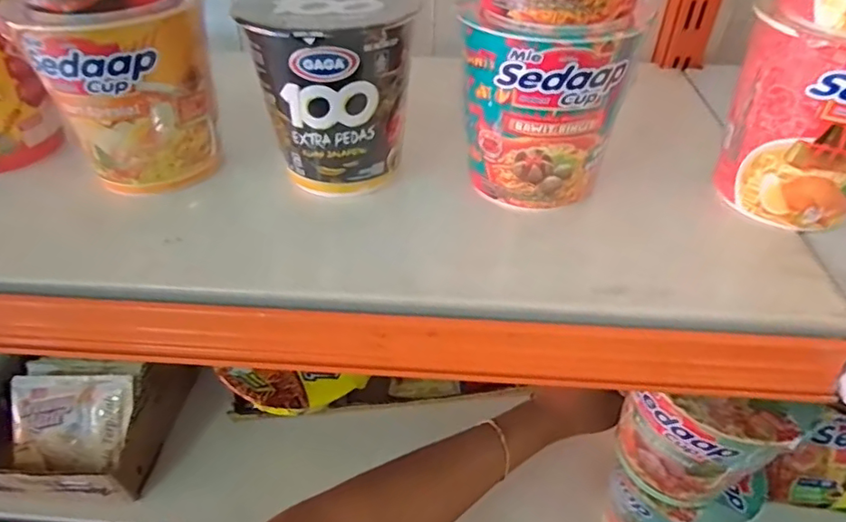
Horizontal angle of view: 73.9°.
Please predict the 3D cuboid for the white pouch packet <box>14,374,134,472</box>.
[{"bbox_3d":[-0.318,0.148,0.509,0.111,0.085,0.015,1,-3,0],"label":"white pouch packet"}]

